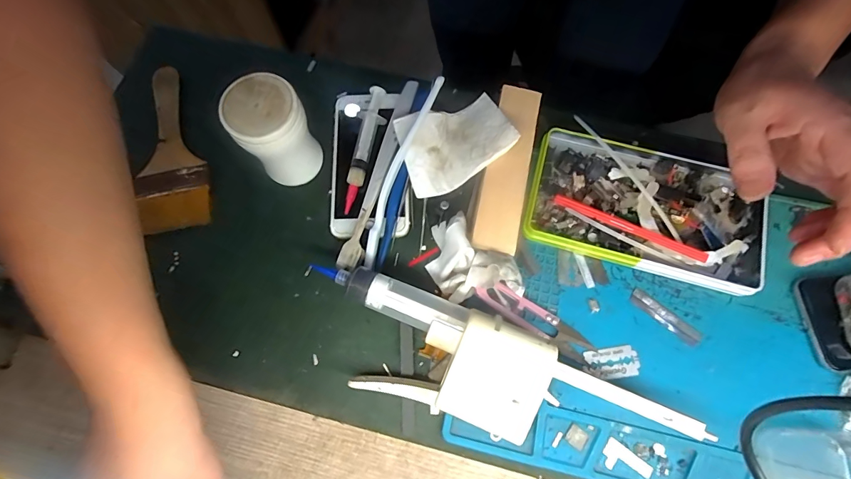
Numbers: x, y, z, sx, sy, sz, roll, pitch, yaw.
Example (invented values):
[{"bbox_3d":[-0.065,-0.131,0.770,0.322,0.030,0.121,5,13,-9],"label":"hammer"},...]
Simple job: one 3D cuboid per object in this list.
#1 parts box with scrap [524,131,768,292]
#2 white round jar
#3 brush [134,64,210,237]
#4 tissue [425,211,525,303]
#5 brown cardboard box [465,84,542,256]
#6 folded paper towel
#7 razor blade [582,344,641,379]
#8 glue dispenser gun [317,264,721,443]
[{"bbox_3d":[0.178,-0.030,0.329,0.180,0.019,0.106,16,76,6],"label":"parts box with scrap"},{"bbox_3d":[-0.112,-0.079,0.311,0.049,0.084,0.051,0,72,0],"label":"white round jar"},{"bbox_3d":[-0.222,-0.082,0.355,0.055,0.018,0.154,-11,74,-1],"label":"brush"},{"bbox_3d":[0.031,0.015,0.307,0.056,0.037,0.081,-28,75,-7],"label":"tissue"},{"bbox_3d":[0.065,-0.059,0.334,0.040,0.020,0.147,12,75,5],"label":"brown cardboard box"},{"bbox_3d":[0.024,-0.081,0.335,0.091,0.025,0.070,-22,75,-4],"label":"folded paper towel"},{"bbox_3d":[0.140,0.092,0.302,0.040,0.004,0.021,-8,74,0],"label":"razor blade"},{"bbox_3d":[0.037,0.091,0.276,0.251,0.058,0.071,21,73,7],"label":"glue dispenser gun"}]

